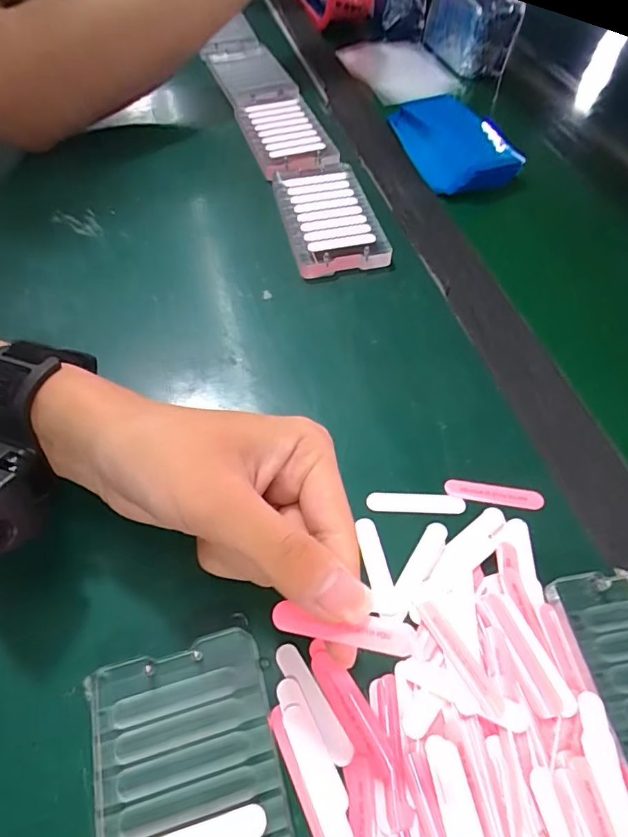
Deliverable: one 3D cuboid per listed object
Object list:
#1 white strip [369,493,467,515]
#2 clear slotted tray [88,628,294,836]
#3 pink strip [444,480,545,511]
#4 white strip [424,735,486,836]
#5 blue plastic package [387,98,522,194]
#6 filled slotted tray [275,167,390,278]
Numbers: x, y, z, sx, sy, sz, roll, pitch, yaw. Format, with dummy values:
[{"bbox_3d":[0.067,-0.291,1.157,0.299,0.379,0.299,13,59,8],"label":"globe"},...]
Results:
[{"bbox_3d":[0.054,0.044,0.258,0.051,0.004,0.011,2,57,-1],"label":"white strip"},{"bbox_3d":[-0.044,0.149,0.182,0.068,0.012,0.119,-13,58,-9],"label":"clear slotted tray"},{"bbox_3d":[0.097,0.040,0.261,0.051,0.004,0.012,8,57,3],"label":"pink strip"},{"bbox_3d":[0.055,0.150,0.182,0.015,0.004,0.052,-9,57,-8],"label":"white strip"},{"bbox_3d":[0.126,-0.256,0.443,0.075,0.028,0.126,-12,57,-9],"label":"blue plastic package"},{"bbox_3d":[0.011,-0.158,0.383,0.068,0.014,0.117,-11,58,-9],"label":"filled slotted tray"}]

